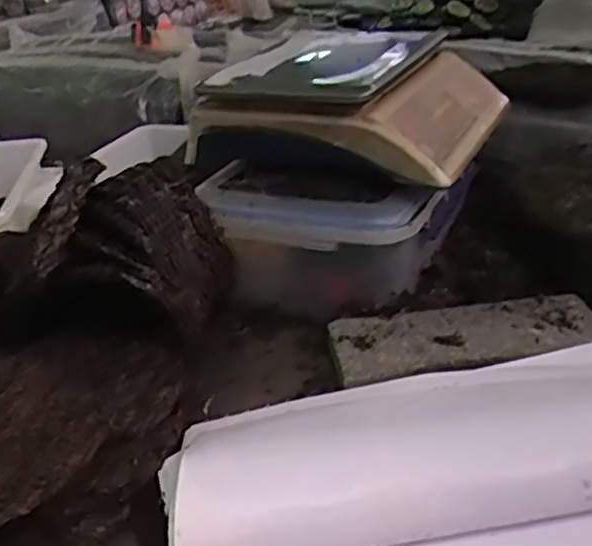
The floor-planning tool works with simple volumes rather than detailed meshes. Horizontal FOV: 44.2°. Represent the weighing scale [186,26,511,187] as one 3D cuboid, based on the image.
[{"bbox_3d":[0.089,-0.245,0.980,0.333,0.105,0.334,10,32,25],"label":"weighing scale"}]

